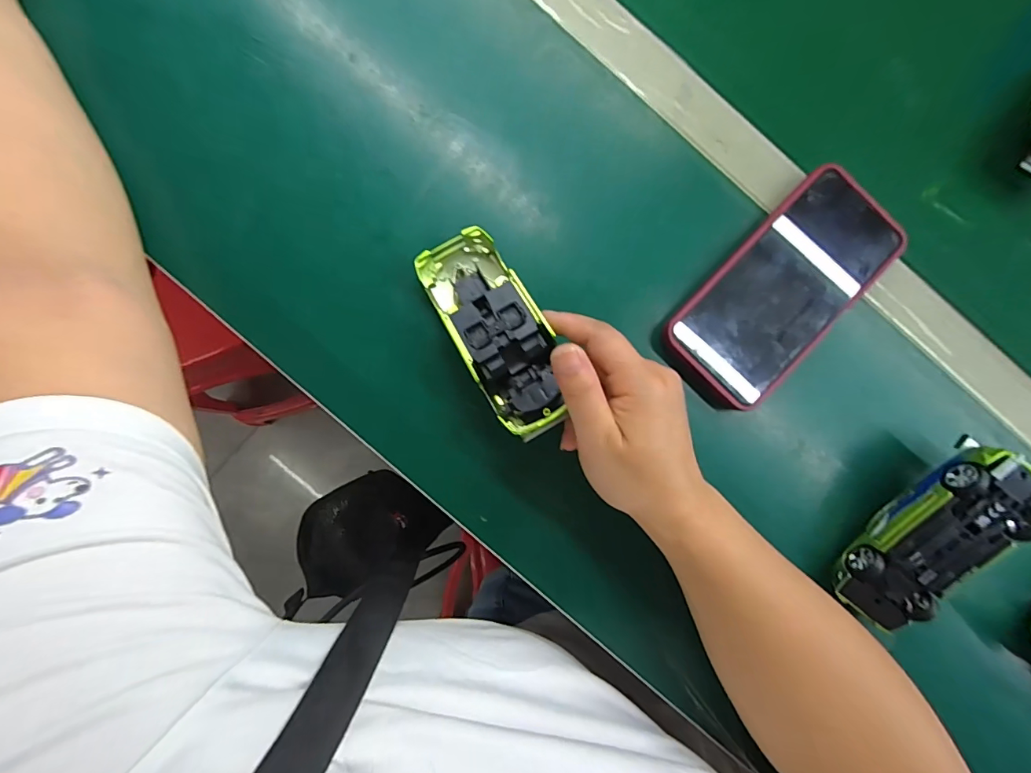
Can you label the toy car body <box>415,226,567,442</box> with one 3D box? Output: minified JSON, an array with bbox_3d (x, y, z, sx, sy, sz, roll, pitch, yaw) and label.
[{"bbox_3d":[-0.011,-0.034,0.271,0.052,0.022,0.131,-25,75,-5],"label":"toy car body"}]

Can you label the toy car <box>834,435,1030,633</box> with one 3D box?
[{"bbox_3d":[0.264,0.096,0.281,0.051,0.035,0.127,37,103,-3],"label":"toy car"}]

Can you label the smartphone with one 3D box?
[{"bbox_3d":[0.178,-0.064,0.292,0.079,0.015,0.162,45,86,-2],"label":"smartphone"}]

